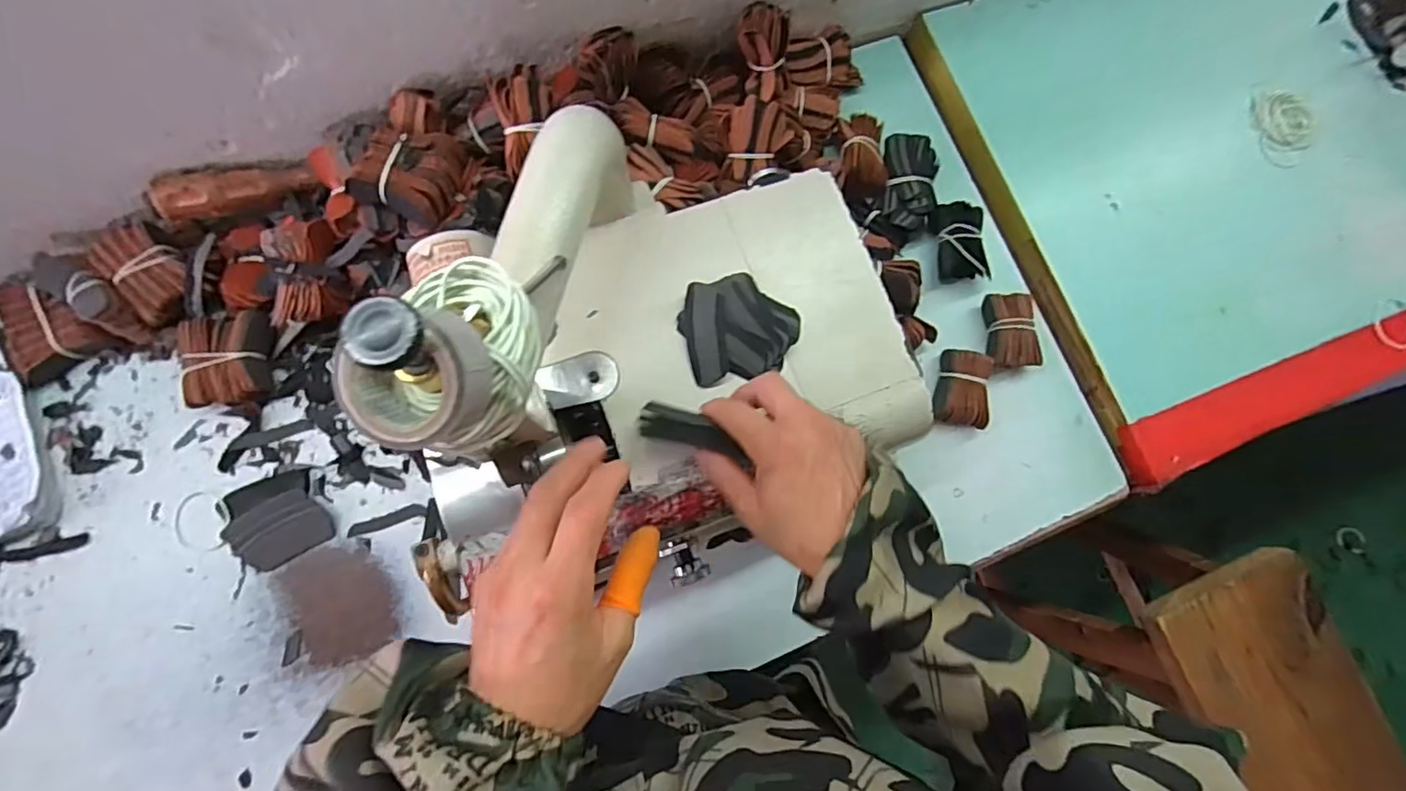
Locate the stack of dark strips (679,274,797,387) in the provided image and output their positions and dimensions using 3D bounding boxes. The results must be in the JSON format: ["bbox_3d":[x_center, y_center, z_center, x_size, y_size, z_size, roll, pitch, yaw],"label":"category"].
[{"bbox_3d":[0.027,-0.049,0.420,0.082,0.014,0.071,-14,82,-9],"label":"stack of dark strips"}]

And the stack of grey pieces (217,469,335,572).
[{"bbox_3d":[-0.360,0.104,0.503,0.073,0.009,0.072,-30,84,-11],"label":"stack of grey pieces"}]

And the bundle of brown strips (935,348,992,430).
[{"bbox_3d":[0.247,-0.007,0.569,0.047,0.027,0.069,12,79,-4],"label":"bundle of brown strips"}]

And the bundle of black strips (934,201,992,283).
[{"bbox_3d":[0.254,-0.151,0.590,0.047,0.028,0.071,-4,80,-7],"label":"bundle of black strips"}]

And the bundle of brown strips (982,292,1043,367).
[{"bbox_3d":[0.300,-0.063,0.581,0.047,0.026,0.073,3,80,-6],"label":"bundle of brown strips"}]

